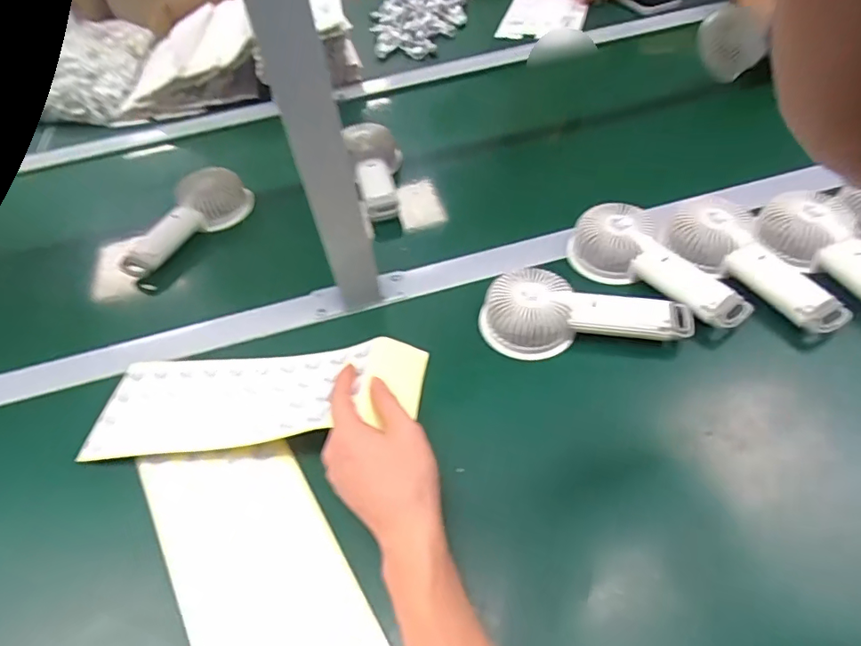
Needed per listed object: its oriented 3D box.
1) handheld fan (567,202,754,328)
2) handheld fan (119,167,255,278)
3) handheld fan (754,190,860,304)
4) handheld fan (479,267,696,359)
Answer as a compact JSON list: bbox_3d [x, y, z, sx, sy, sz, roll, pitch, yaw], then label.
[{"bbox_3d":[0.222,-0.058,0.513,0.176,0.040,0.082,33,62,27],"label":"handheld fan"},{"bbox_3d":[-0.296,-0.125,0.633,0.062,0.043,0.174,29,60,26],"label":"handheld fan"},{"bbox_3d":[0.392,-0.064,0.494,0.085,0.034,0.173,-33,56,-19],"label":"handheld fan"},{"bbox_3d":[0.139,-0.006,0.476,0.180,0.042,0.067,5,52,10],"label":"handheld fan"}]

